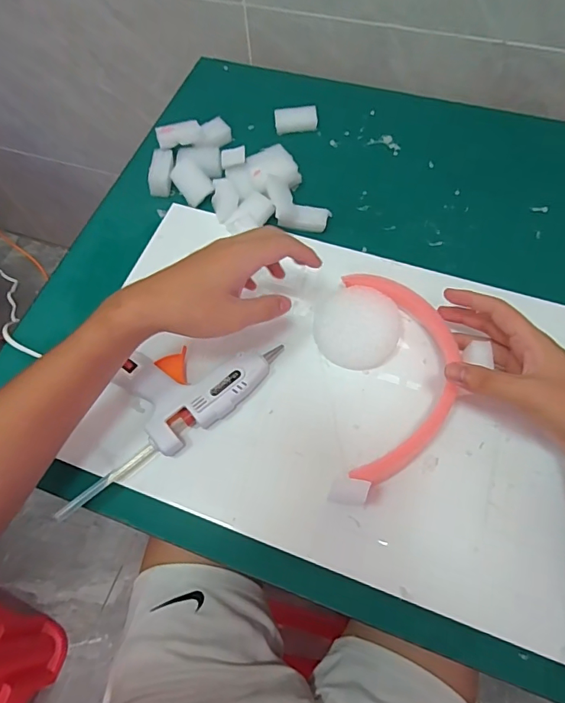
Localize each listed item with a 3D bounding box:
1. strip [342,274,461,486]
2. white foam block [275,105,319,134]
[{"bbox_3d":[0.102,0.020,0.413,0.094,0.035,0.191,4,66,6],"label":"strip"},{"bbox_3d":[0.018,-0.290,0.586,0.053,0.020,0.025,-7,64,0],"label":"white foam block"}]

